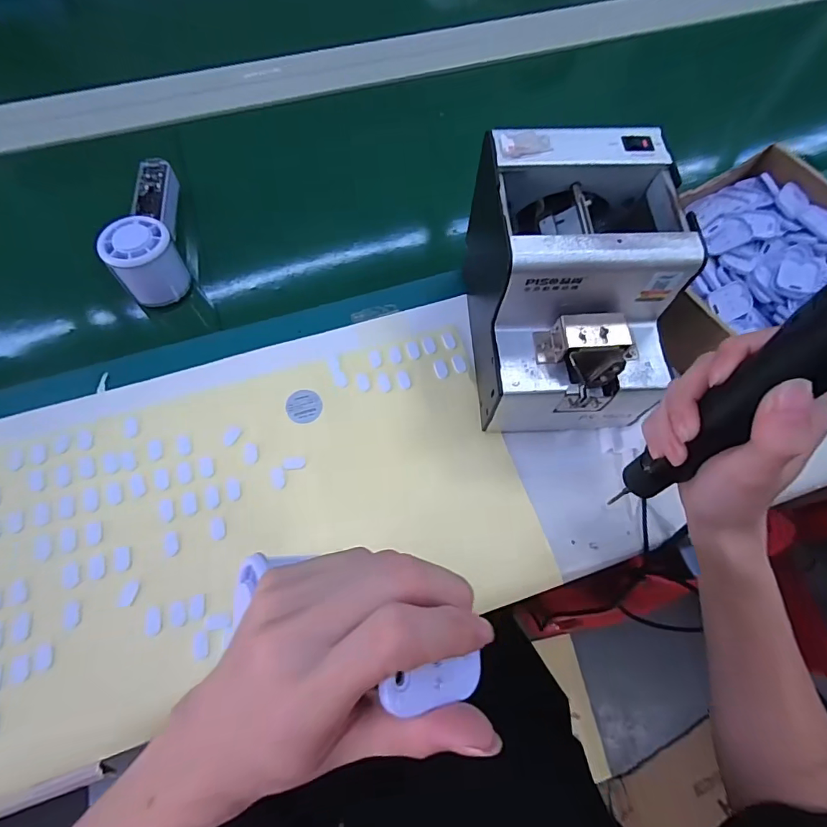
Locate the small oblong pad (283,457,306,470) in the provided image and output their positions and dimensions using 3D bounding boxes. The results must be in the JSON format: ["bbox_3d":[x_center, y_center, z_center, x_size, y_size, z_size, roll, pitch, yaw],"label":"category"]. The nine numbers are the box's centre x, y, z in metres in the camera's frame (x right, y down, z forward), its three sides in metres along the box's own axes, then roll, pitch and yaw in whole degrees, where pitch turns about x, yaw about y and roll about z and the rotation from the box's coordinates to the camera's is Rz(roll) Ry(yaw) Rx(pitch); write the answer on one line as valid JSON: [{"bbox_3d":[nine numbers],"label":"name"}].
[{"bbox_3d":[-0.095,0.039,0.373,0.017,0.004,0.009,-4,68,-4],"label":"small oblong pad"}]

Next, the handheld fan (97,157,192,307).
[{"bbox_3d":[-0.250,-0.179,0.441,0.054,0.056,0.148,-13,69,-8],"label":"handheld fan"}]

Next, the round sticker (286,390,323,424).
[{"bbox_3d":[-0.093,-0.007,0.396,0.030,0.004,0.030,1,67,-2],"label":"round sticker"}]

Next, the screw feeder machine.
[{"bbox_3d":[0.116,-0.090,0.360,0.120,0.148,0.169,-1,66,-3],"label":"screw feeder machine"}]

